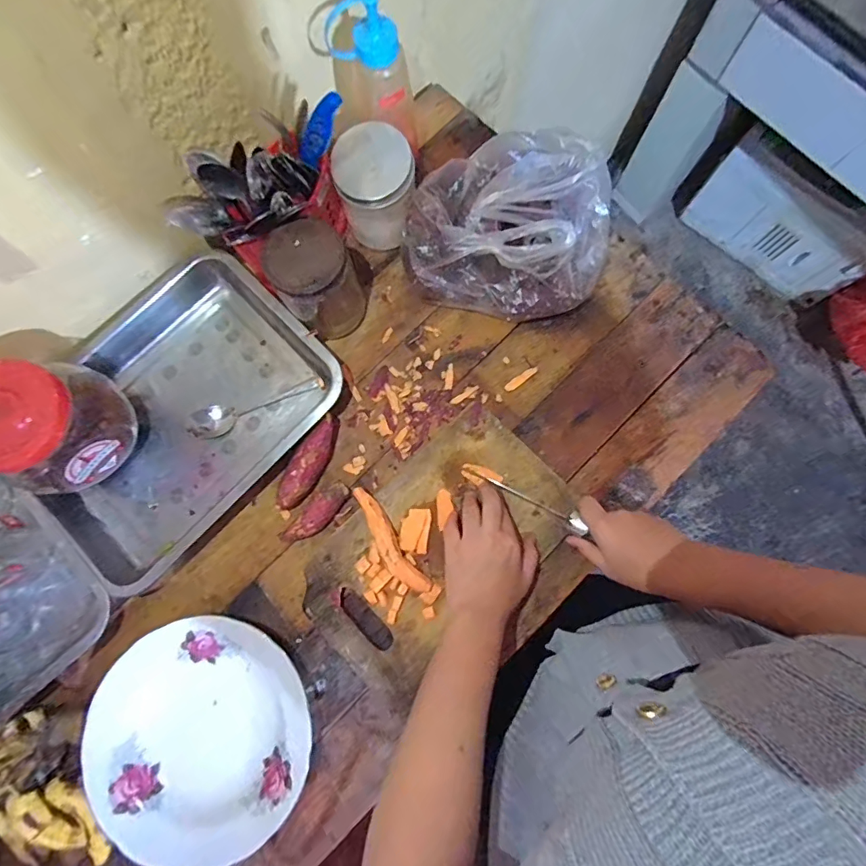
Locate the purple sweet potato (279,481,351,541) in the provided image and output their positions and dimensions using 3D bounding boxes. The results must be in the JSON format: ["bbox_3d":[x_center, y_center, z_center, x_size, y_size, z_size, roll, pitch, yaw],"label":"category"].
[{"bbox_3d":[-0.131,0.093,0.533,0.031,0.024,0.091,43,82,9],"label":"purple sweet potato"}]

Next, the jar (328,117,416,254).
[{"bbox_3d":[-0.063,-0.275,0.554,0.086,0.116,0.080,0,79,0],"label":"jar"}]

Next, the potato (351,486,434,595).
[{"bbox_3d":[-0.048,0.115,0.512,0.026,0.034,0.129,-34,81,-6],"label":"potato"}]

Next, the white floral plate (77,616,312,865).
[{"bbox_3d":[-0.234,0.303,0.485,0.219,0.038,0.211,0,78,1],"label":"white floral plate"}]

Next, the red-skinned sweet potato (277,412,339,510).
[{"bbox_3d":[-0.139,0.033,0.538,0.036,0.039,0.111,28,80,5],"label":"red-skinned sweet potato"}]

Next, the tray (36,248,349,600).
[{"bbox_3d":[-0.303,-0.030,0.551,0.276,0.047,0.336,44,82,9],"label":"tray"}]

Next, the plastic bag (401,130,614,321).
[{"bbox_3d":[0.090,-0.234,0.550,0.221,0.110,0.178,14,79,3],"label":"plastic bag"}]

